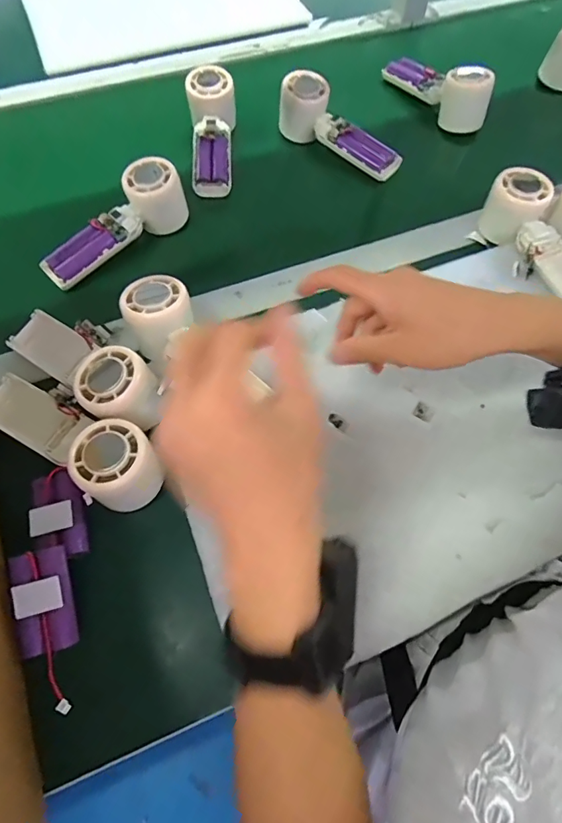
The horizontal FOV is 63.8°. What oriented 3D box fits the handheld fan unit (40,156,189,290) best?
[{"bbox_3d":[-0.172,-0.190,0.470,0.163,0.056,0.048,-43,68,-7],"label":"handheld fan unit"}]

